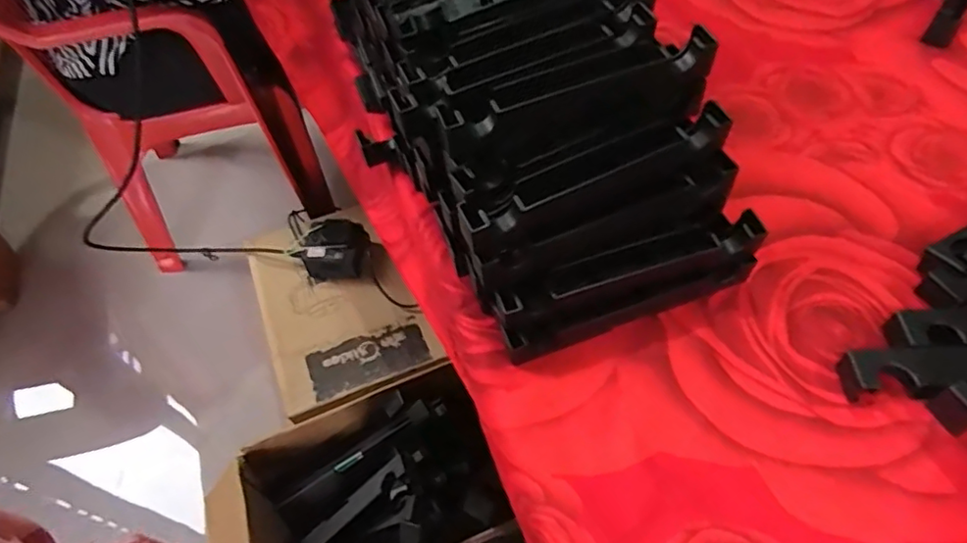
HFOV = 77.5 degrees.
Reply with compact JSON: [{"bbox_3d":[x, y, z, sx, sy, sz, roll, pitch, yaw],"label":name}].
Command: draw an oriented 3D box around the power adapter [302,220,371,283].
[{"bbox_3d":[-0.219,-0.035,0.893,0.099,0.049,0.080,-7,55,-1],"label":"power adapter"}]

